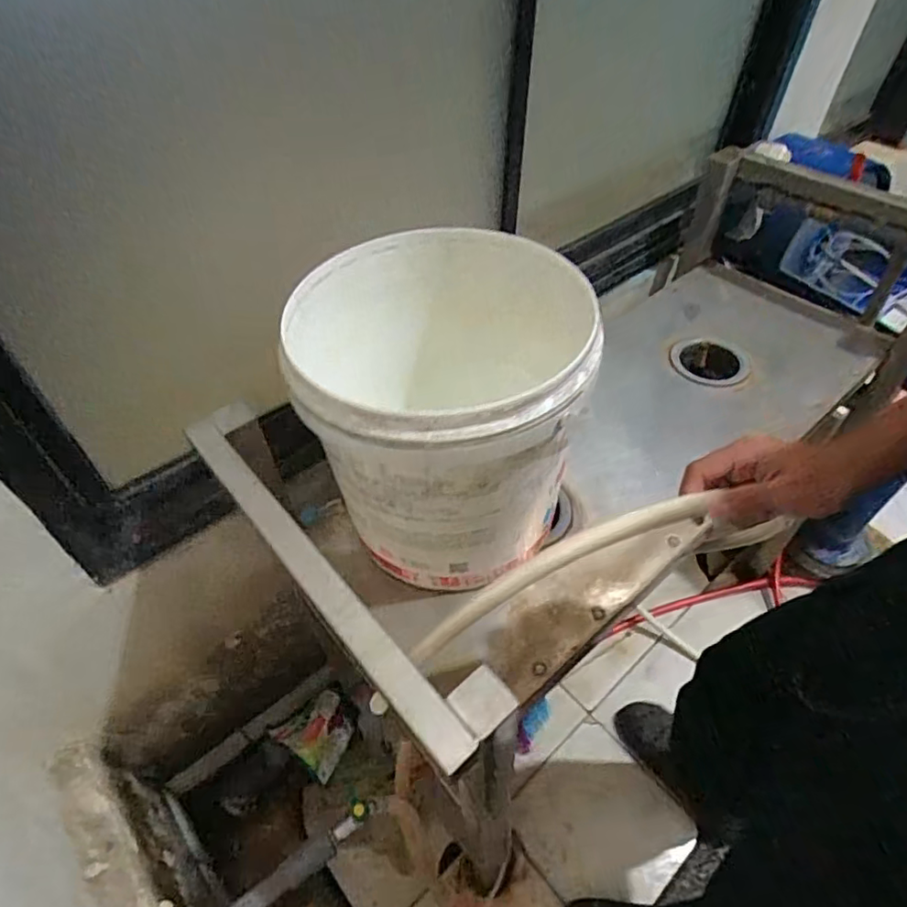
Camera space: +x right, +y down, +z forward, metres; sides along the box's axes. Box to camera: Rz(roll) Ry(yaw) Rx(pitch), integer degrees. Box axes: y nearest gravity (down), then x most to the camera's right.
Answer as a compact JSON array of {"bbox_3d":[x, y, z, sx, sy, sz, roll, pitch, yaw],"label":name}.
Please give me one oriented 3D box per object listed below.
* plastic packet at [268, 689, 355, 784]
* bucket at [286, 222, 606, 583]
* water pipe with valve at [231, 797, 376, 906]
[{"bbox_3d":[-0.285,0.591,1.243,0.150,0.040,0.139,36,59,10],"label":"plastic packet"},{"bbox_3d":[-0.014,-0.051,0.679,0.298,0.308,0.332,9,50,8],"label":"bucket"},{"bbox_3d":[-0.200,0.452,0.590,0.274,0.039,0.027,-31,56,-24],"label":"water pipe with valve"}]

